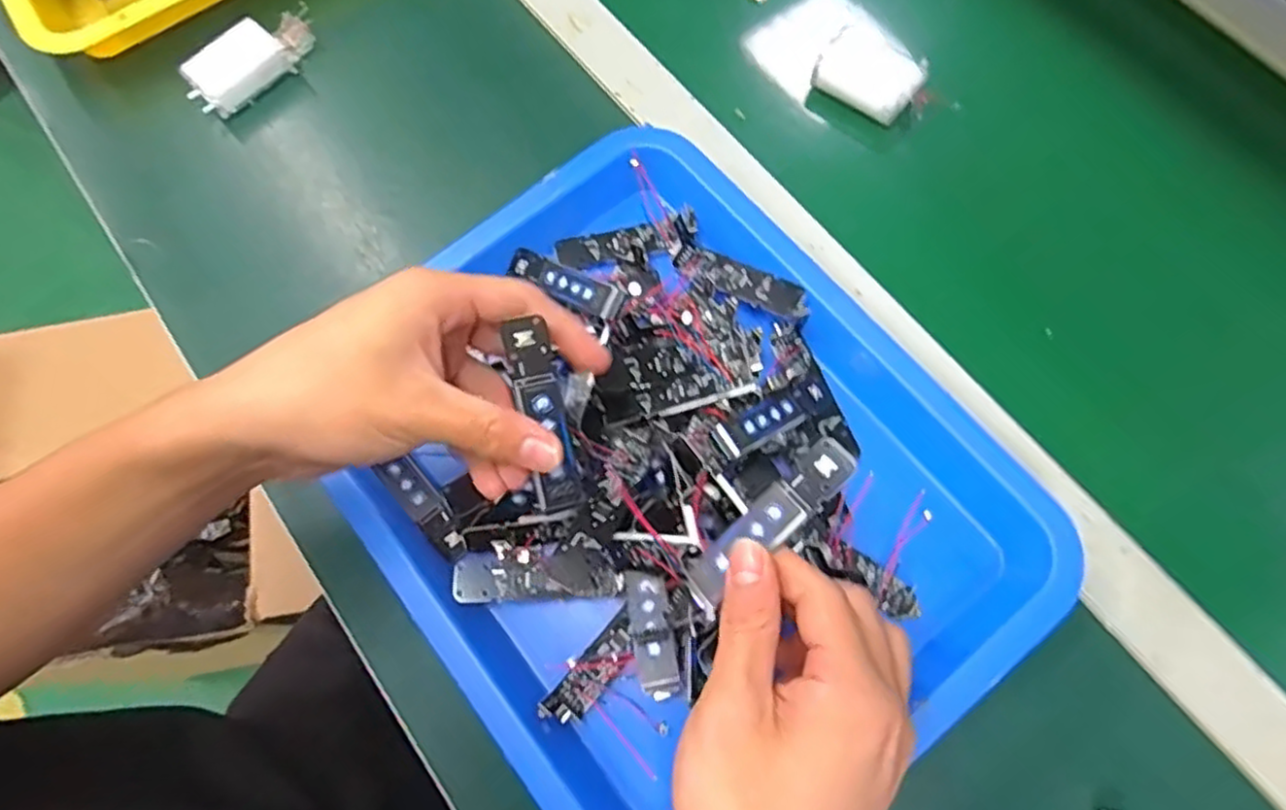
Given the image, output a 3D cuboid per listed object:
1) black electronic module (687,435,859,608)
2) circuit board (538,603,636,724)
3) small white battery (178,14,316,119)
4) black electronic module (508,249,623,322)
[{"bbox_3d":[0.048,0.044,0.273,0.077,0.012,0.019,-42,75,4],"label":"black electronic module"},{"bbox_3d":[-0.022,0.124,0.334,0.020,0.008,0.059,40,77,13],"label":"circuit board"},{"bbox_3d":[-0.251,-0.219,0.459,0.082,0.024,0.034,-42,76,-12],"label":"small white battery"},{"bbox_3d":[-0.044,-0.064,0.378,0.079,0.011,0.017,31,73,35],"label":"black electronic module"}]

